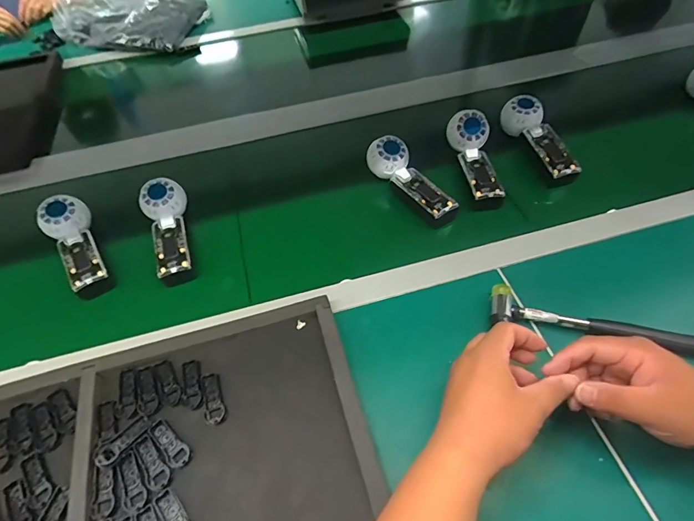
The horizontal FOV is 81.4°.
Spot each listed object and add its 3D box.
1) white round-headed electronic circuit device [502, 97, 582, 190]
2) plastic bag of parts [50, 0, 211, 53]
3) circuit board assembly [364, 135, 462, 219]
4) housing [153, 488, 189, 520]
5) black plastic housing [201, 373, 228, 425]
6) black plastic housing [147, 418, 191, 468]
[{"bbox_3d":[0.305,-0.188,0.636,0.048,0.058,0.159,-16,62,-11],"label":"white round-headed electronic circuit device"},{"bbox_3d":[-0.551,-0.619,1.008,0.328,0.095,0.218,3,55,7],"label":"plastic bag of parts"},{"bbox_3d":[0.096,-0.122,0.604,0.049,0.049,0.158,-32,67,-23],"label":"circuit board assembly"},{"bbox_3d":[-0.157,0.234,0.364,0.021,0.004,0.055,-40,61,-21],"label":"housing"},{"bbox_3d":[-0.142,0.146,0.430,0.021,0.004,0.054,-17,55,-7],"label":"black plastic housing"},{"bbox_3d":[-0.178,0.182,0.404,0.021,0.004,0.056,-41,61,-22],"label":"black plastic housing"}]

